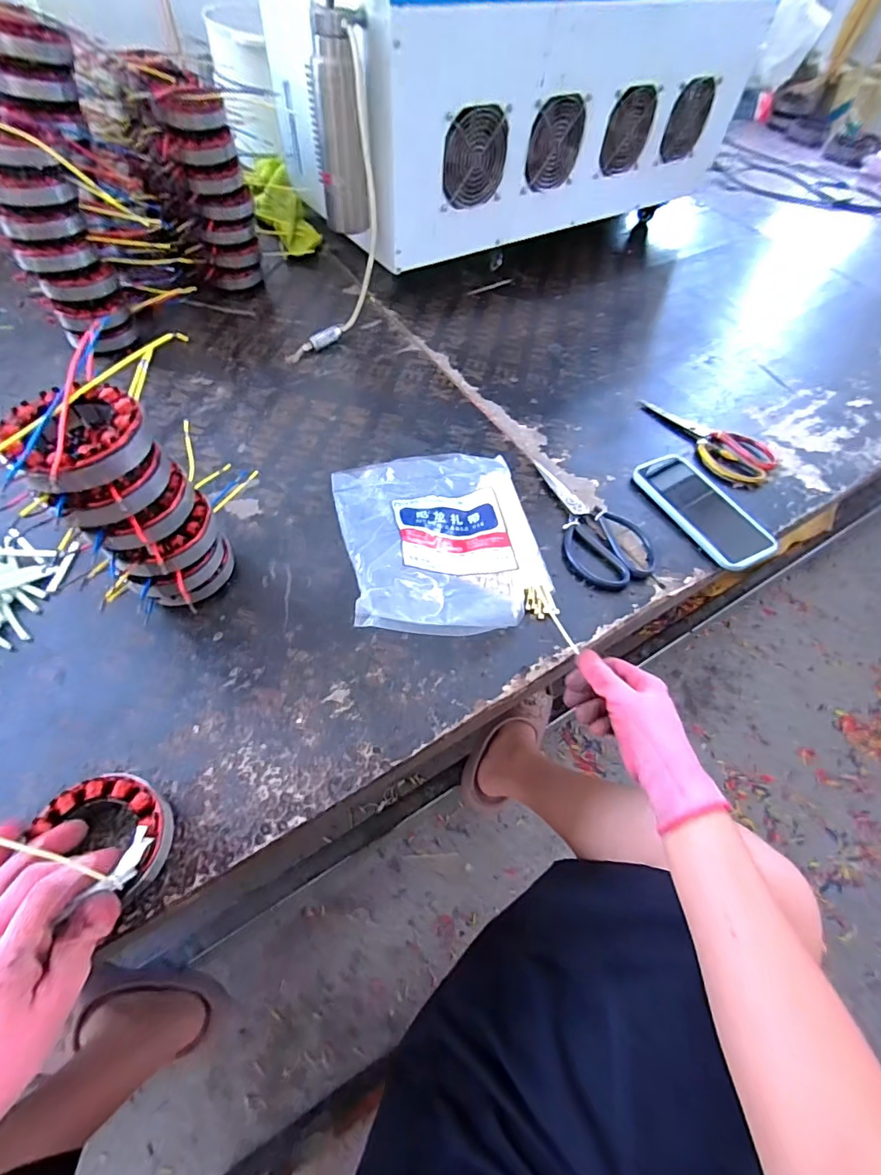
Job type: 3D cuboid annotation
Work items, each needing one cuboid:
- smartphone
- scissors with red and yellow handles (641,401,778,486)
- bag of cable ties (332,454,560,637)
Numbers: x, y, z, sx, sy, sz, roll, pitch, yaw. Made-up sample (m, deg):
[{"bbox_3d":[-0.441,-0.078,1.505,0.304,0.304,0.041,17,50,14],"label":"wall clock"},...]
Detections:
[{"bbox_3d":[0.307,-0.093,0.580,0.081,0.019,0.173,-21,61,-16],"label":"smartphone"},{"bbox_3d":[0.348,-0.198,0.664,0.186,0.011,0.090,35,60,17],"label":"scissors with red and yellow handles"},{"bbox_3d":[0.001,-0.066,0.507,0.193,0.066,0.249,-8,58,-10],"label":"bag of cable ties"}]

